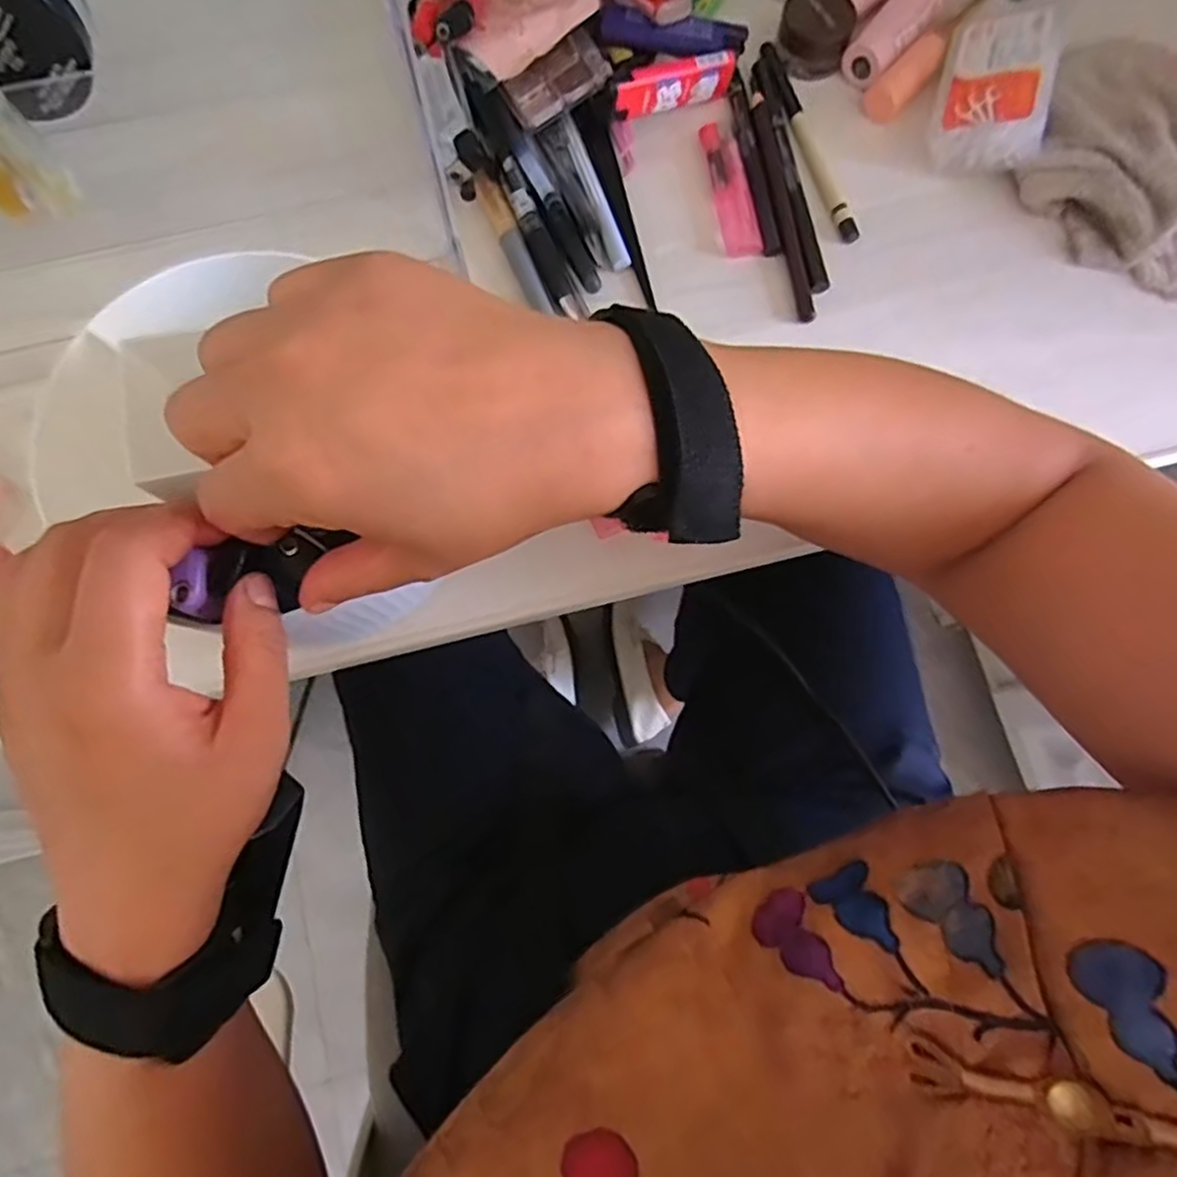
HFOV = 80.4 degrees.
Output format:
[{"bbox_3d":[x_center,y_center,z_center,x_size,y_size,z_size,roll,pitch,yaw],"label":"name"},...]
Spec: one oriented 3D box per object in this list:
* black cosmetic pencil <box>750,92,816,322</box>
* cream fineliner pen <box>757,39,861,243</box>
[{"bbox_3d":[0.101,-0.200,0.362,0.011,0.006,0.129,-9,77,-2],"label":"black cosmetic pencil"},{"bbox_3d":[0.117,-0.241,0.373,0.013,0.007,0.125,-18,78,-4],"label":"cream fineliner pen"}]

